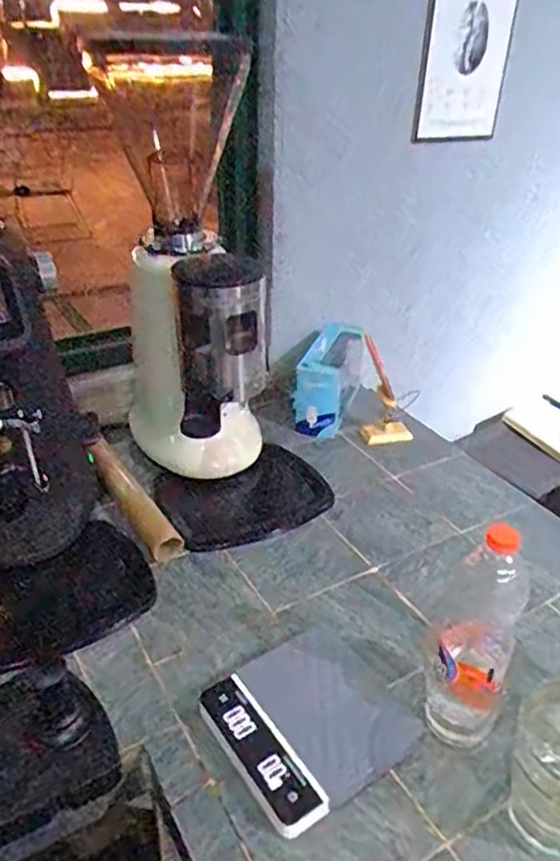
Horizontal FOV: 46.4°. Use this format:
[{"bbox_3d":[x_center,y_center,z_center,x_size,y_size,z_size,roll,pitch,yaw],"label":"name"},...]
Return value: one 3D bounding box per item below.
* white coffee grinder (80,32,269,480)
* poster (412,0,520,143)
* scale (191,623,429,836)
[{"bbox_3d":[-0.127,-0.196,0.914,0.190,0.546,0.322,-4,31,-8],"label":"white coffee grinder"},{"bbox_3d":[0.331,-0.668,1.143,0.189,0.295,0.008,-15,38,-25],"label":"poster"},{"bbox_3d":[0.030,0.280,0.640,0.169,0.031,0.164,-19,36,-30],"label":"scale"}]

